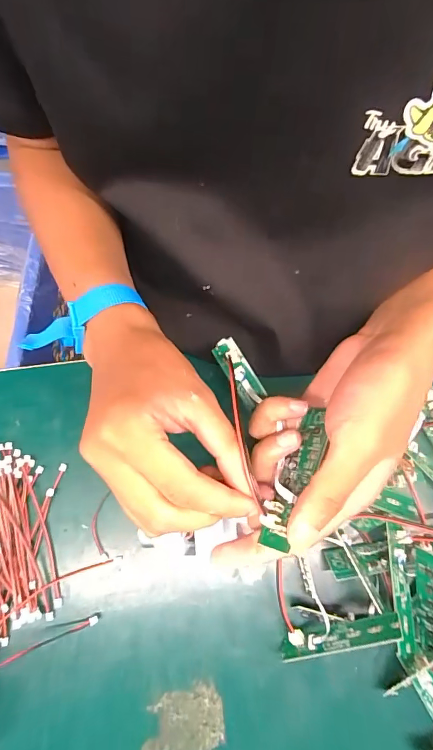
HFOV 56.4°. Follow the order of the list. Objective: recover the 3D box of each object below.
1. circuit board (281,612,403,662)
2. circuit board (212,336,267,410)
[{"bbox_3d":[0.077,0.170,0.260,0.083,0.017,0.004,-31,114,25],"label":"circuit board"},{"bbox_3d":[0.015,-0.002,0.278,0.019,0.006,0.049,-37,82,20],"label":"circuit board"}]

